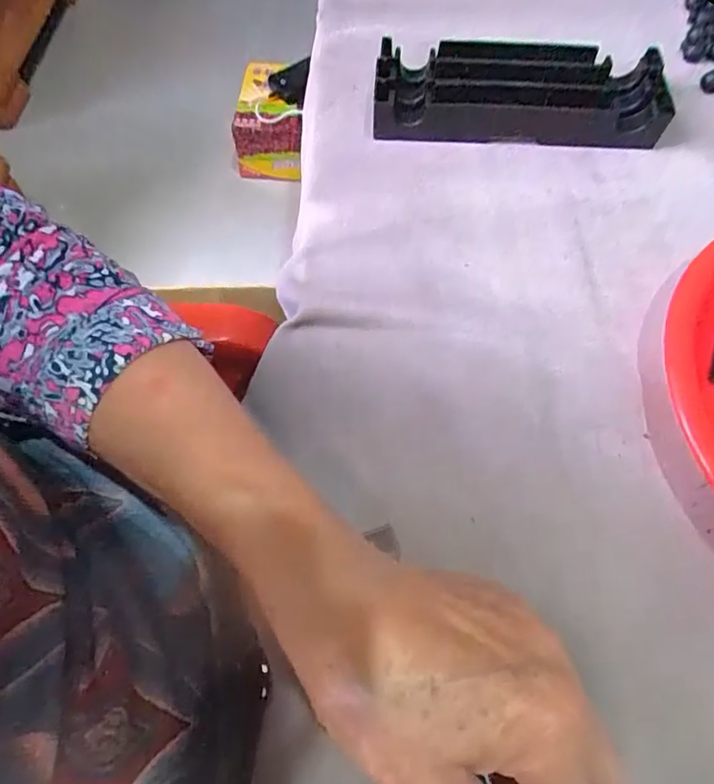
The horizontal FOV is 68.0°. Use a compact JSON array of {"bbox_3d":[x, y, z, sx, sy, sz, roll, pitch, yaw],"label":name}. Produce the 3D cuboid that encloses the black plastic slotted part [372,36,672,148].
[{"bbox_3d":[0.111,-0.213,0.375,0.193,0.034,0.069,2,62,-1],"label":"black plastic slotted part"}]

